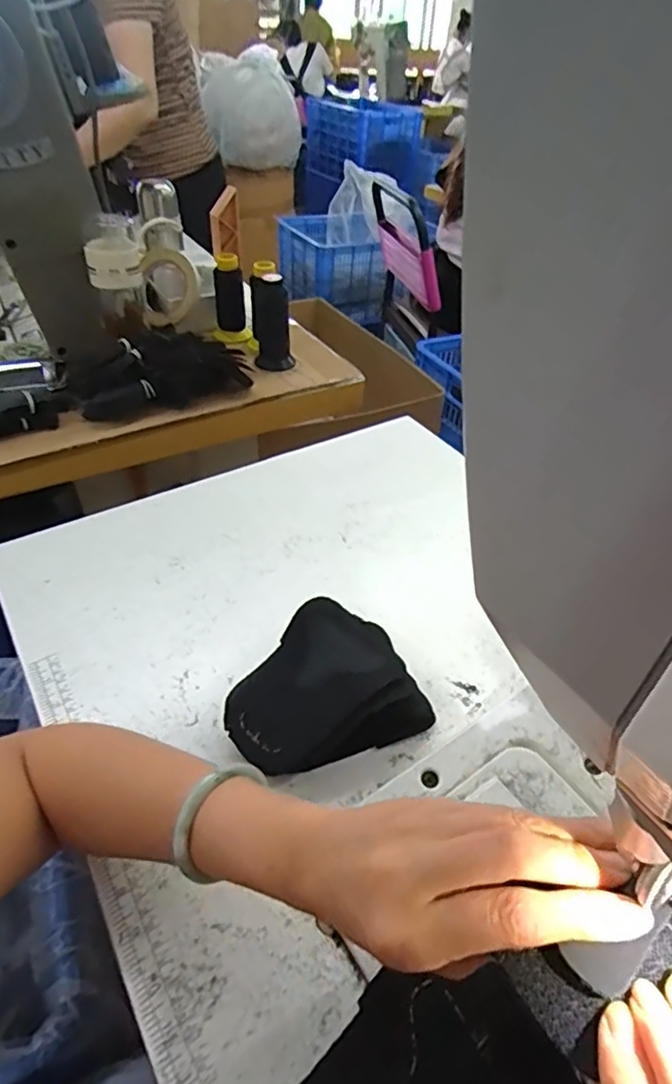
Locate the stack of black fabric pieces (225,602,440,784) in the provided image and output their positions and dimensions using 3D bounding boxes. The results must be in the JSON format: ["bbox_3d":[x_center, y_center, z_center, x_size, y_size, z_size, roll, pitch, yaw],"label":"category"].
[{"bbox_3d":[-0.015,0.115,0.446,0.132,0.052,0.118,-26,50,-29],"label":"stack of black fabric pieces"}]

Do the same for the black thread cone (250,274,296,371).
[{"bbox_3d":[-0.092,-0.322,0.853,0.063,0.130,0.056,-1,42,-5],"label":"black thread cone"}]

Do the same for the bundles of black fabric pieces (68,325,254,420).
[{"bbox_3d":[-0.231,-0.231,0.773,0.228,0.083,0.103,-9,44,-14],"label":"bundles of black fabric pieces"}]

